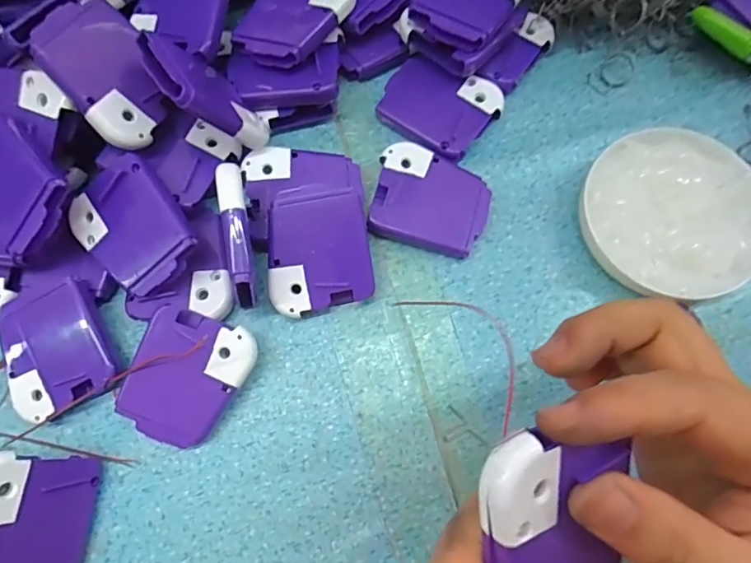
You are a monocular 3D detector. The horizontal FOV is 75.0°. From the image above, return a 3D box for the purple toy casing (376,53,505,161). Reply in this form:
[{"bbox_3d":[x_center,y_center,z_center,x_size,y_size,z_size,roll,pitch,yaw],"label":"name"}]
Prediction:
[{"bbox_3d":[0.036,-0.100,0.281,0.061,0.014,0.053,37,78,9],"label":"purple toy casing"}]

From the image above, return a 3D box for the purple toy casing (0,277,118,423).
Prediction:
[{"bbox_3d":[-0.157,0.033,0.244,0.050,0.019,0.063,-24,76,-6],"label":"purple toy casing"}]

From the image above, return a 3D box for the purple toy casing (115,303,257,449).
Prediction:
[{"bbox_3d":[-0.090,0.047,0.237,0.052,0.021,0.059,20,76,5],"label":"purple toy casing"}]

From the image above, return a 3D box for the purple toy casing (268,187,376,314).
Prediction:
[{"bbox_3d":[-0.029,-0.016,0.248,0.051,0.012,0.060,-8,92,-5],"label":"purple toy casing"}]

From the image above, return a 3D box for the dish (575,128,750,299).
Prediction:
[{"bbox_3d":[0.151,-0.034,0.255,0.090,0.024,0.088,0,75,0],"label":"dish"}]

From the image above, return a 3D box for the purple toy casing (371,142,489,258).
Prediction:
[{"bbox_3d":[0.029,-0.042,0.263,0.059,0.015,0.052,15,76,4],"label":"purple toy casing"}]

